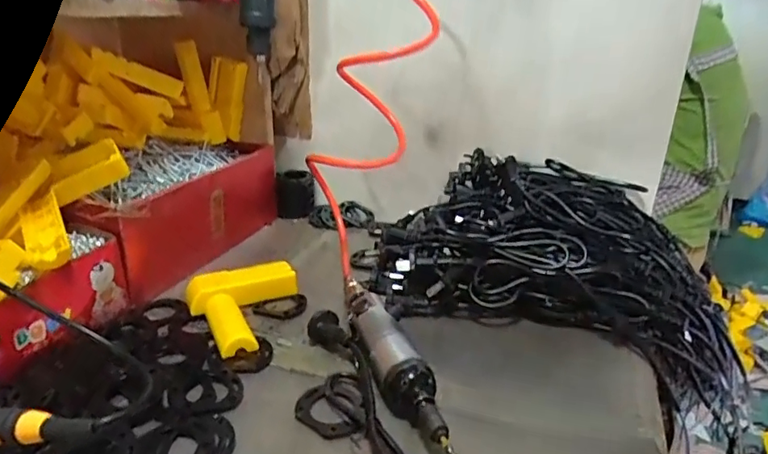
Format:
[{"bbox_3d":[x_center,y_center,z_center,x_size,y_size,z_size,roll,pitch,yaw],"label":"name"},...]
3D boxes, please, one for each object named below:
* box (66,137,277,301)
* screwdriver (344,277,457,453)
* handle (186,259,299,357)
[{"bbox_3d":[-0.268,-0.032,0.697,0.129,0.119,0.310,9,23,16],"label":"box"},{"bbox_3d":[0.004,0.112,0.474,0.038,0.041,0.255,-7,24,-20],"label":"screwdriver"},{"bbox_3d":[-0.141,0.083,0.555,0.113,0.031,0.148,-7,24,-20],"label":"handle"}]

